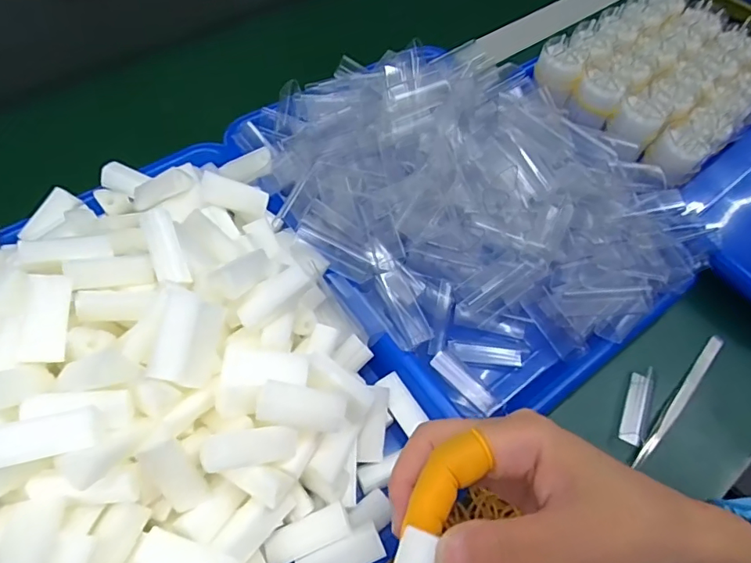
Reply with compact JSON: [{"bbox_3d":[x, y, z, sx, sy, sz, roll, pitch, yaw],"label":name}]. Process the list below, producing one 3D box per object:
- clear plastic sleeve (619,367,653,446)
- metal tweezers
[{"bbox_3d":[0.185,0.086,0.350,0.016,0.006,0.055,23,60,9],"label":"clear plastic sleeve"},{"bbox_3d":[0.223,0.080,0.359,0.135,0.004,0.007,-39,69,-24],"label":"metal tweezers"}]

